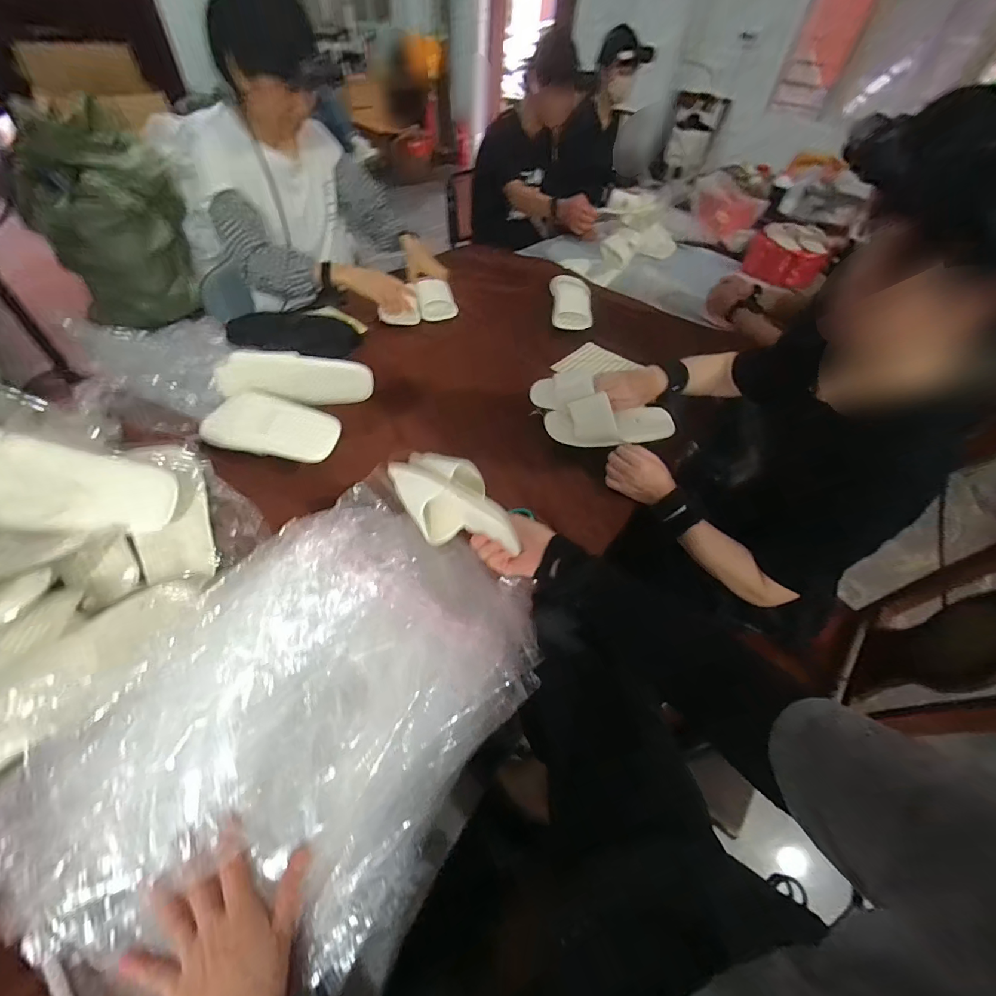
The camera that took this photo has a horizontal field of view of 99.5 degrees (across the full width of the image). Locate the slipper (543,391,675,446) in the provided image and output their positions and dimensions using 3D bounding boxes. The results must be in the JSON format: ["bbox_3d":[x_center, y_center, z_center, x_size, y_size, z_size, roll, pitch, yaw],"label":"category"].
[{"bbox_3d":[0.208,-0.138,0.777,0.233,0.081,0.085,7,49,-1],"label":"slipper"}]

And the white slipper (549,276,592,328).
[{"bbox_3d":[0.200,-0.548,1.163,0.109,0.054,0.251,6,49,-2],"label":"white slipper"}]

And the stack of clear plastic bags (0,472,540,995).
[{"bbox_3d":[-0.185,0.222,0.441,0.336,0.108,0.491,29,52,18],"label":"stack of clear plastic bags"}]

